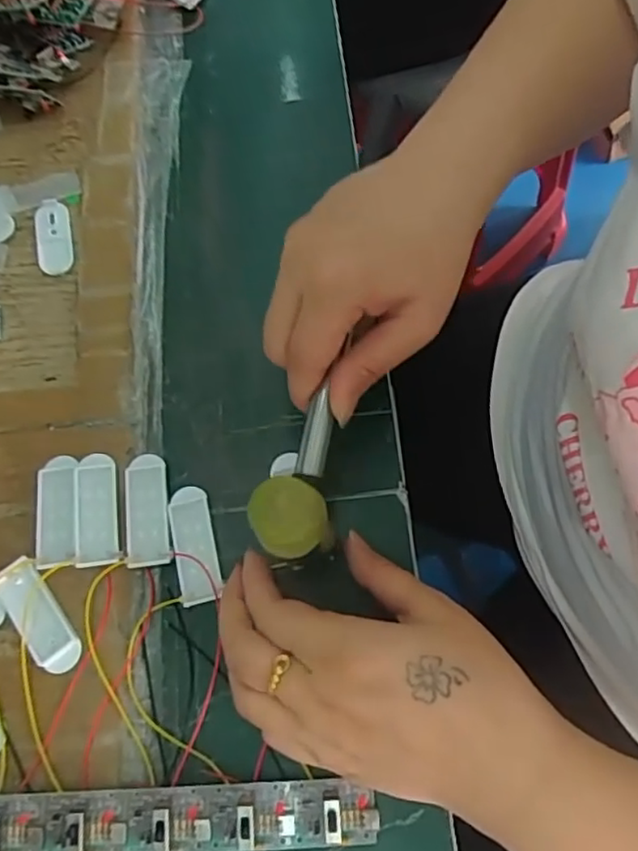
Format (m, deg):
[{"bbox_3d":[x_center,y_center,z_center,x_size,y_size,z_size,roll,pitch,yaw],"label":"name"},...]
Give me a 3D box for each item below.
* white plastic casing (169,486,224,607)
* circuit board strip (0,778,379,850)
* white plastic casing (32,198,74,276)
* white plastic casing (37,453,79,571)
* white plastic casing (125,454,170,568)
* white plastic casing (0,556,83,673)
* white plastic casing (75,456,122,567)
[{"bbox_3d":[-0.061,0.058,0.311,0.020,0.004,0.057,-14,70,0],"label":"white plastic casing"},{"bbox_3d":[-0.062,0.164,0.263,0.170,0.019,0.025,-2,69,-2],"label":"circuit board strip"},{"bbox_3d":[-0.159,-0.114,0.376,0.022,0.004,0.051,-16,70,-1],"label":"white plastic casing"},{"bbox_3d":[-0.132,0.042,0.317,0.021,0.008,0.057,-9,70,2],"label":"white plastic casing"},{"bbox_3d":[-0.086,0.041,0.316,0.021,0.006,0.058,-9,70,2],"label":"white plastic casing"},{"bbox_3d":[-0.134,0.090,0.300,0.021,0.005,0.058,-37,71,-8],"label":"white plastic casing"},{"bbox_3d":[-0.111,0.042,0.316,0.021,0.005,0.057,-12,70,1],"label":"white plastic casing"}]

